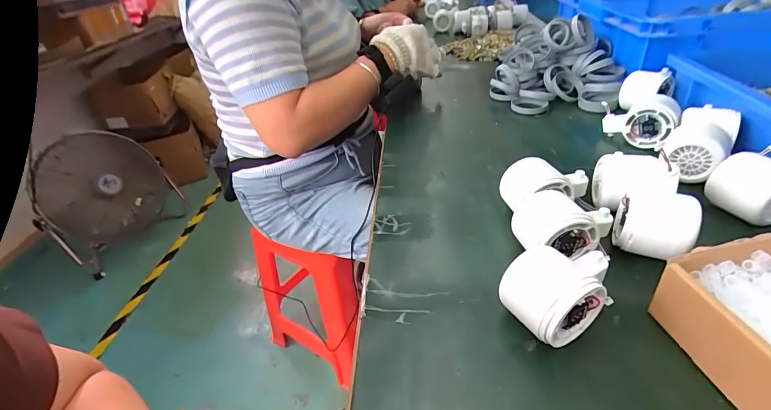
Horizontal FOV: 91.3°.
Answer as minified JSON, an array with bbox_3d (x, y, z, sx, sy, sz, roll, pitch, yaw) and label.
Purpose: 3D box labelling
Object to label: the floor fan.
[{"bbox_3d":[-1.109,-0.045,1.511,0.227,0.439,0.466,11,39,24],"label":"floor fan"}]

